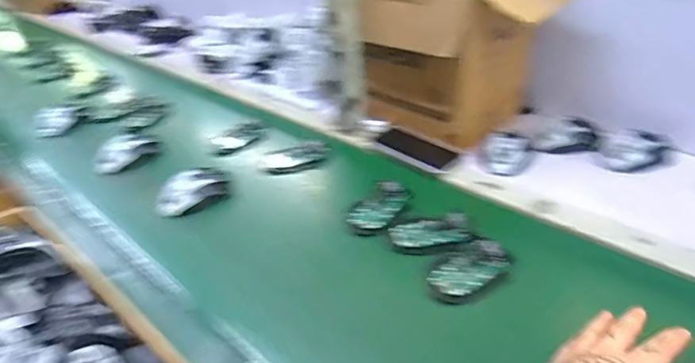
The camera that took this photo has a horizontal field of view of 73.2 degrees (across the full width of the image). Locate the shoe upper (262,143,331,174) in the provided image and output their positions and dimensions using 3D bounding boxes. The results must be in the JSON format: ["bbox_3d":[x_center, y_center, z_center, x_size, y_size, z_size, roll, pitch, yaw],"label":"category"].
[{"bbox_3d":[-0.091,-0.040,0.827,0.115,0.015,0.057,-9,36,-6],"label":"shoe upper"}]

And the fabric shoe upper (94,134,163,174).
[{"bbox_3d":[-0.396,-0.052,0.847,0.110,0.042,0.056,-9,36,-7],"label":"fabric shoe upper"}]

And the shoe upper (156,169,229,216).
[{"bbox_3d":[-0.244,0.010,0.744,0.120,0.040,0.071,-23,40,-25],"label":"shoe upper"}]

